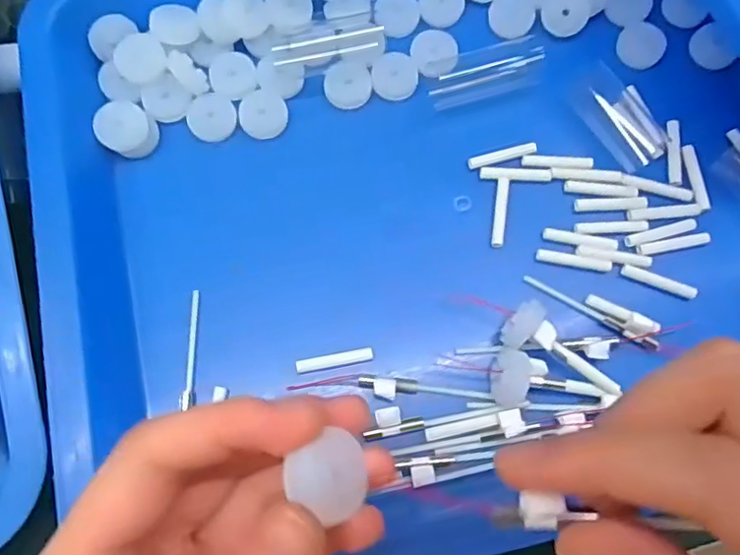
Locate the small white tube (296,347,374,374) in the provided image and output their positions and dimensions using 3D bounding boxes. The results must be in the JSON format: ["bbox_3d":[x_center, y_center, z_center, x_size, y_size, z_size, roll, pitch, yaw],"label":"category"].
[{"bbox_3d":[-0.014,0.033,0.244,0.030,0.005,0.005,-11,75,-5],"label":"small white tube"}]

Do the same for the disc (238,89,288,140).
[{"bbox_3d":[-0.047,-0.072,0.270,0.020,0.004,0.020,0,75,-2],"label":"disc"}]

